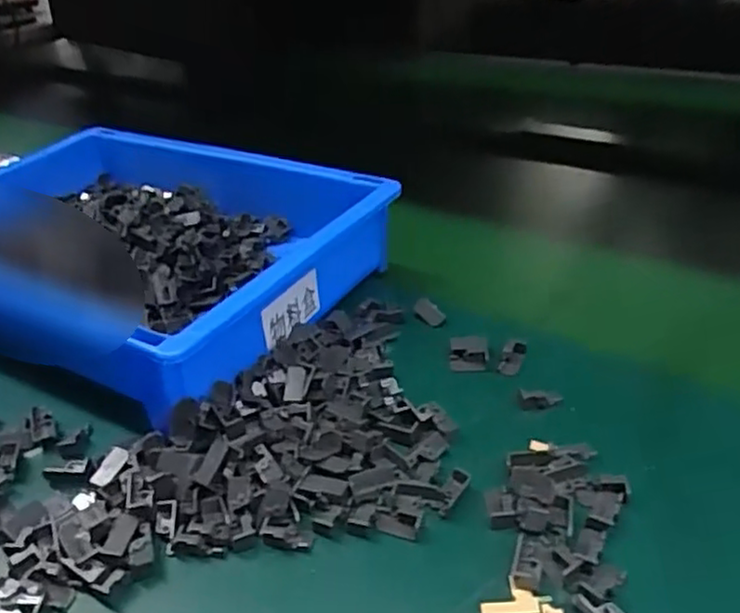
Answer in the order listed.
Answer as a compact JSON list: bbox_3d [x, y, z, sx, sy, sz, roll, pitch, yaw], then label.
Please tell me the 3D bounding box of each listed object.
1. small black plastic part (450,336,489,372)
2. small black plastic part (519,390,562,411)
[{"bbox_3d":[0.057,0.026,0.390,0.021,0.010,0.022,-1,32,5],"label":"small black plastic part"},{"bbox_3d":[0.089,0.049,0.354,0.022,0.010,0.006,-1,32,4],"label":"small black plastic part"}]

